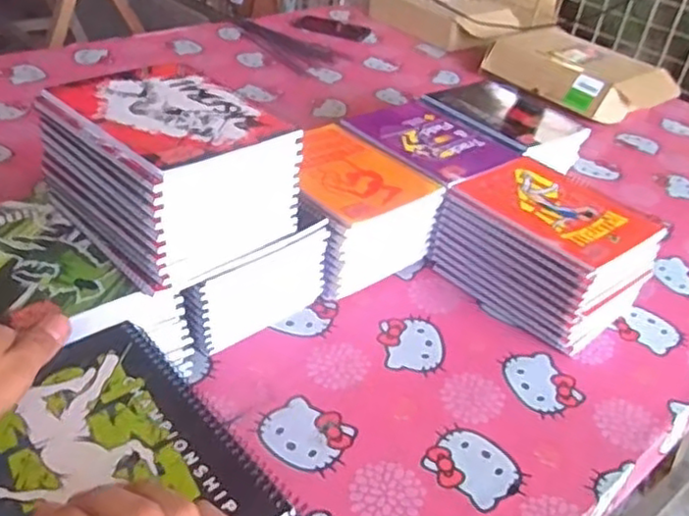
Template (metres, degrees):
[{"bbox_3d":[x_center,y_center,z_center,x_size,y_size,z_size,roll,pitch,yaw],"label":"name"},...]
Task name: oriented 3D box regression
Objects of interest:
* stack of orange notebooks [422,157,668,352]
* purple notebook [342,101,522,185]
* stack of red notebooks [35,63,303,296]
[{"bbox_3d":[0.233,-0.010,0.800,0.161,0.115,0.201,-22,44,-34],"label":"stack of orange notebooks"},{"bbox_3d":[0.109,-0.155,0.889,0.150,0.005,0.193,-23,46,-36],"label":"purple notebook"},{"bbox_3d":[-0.166,-0.086,0.646,0.196,0.113,0.160,34,43,32],"label":"stack of red notebooks"}]

